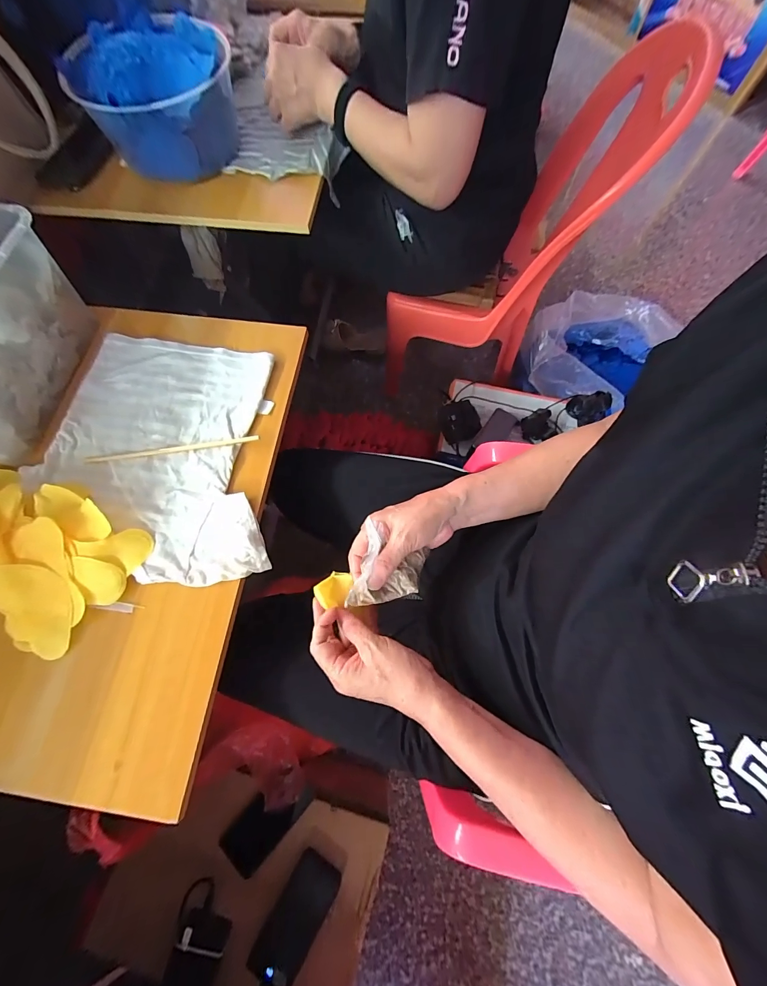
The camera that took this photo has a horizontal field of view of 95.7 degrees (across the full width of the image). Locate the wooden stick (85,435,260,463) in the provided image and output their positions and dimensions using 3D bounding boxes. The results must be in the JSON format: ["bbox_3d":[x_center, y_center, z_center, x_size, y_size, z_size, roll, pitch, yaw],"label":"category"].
[{"bbox_3d":[-0.272,-0.056,0.447,0.222,0.011,0.009,-7,71,-2],"label":"wooden stick"}]

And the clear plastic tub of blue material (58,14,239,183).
[{"bbox_3d":[-0.322,-0.578,0.515,0.207,0.109,0.191,0,71,0],"label":"clear plastic tub of blue material"}]

